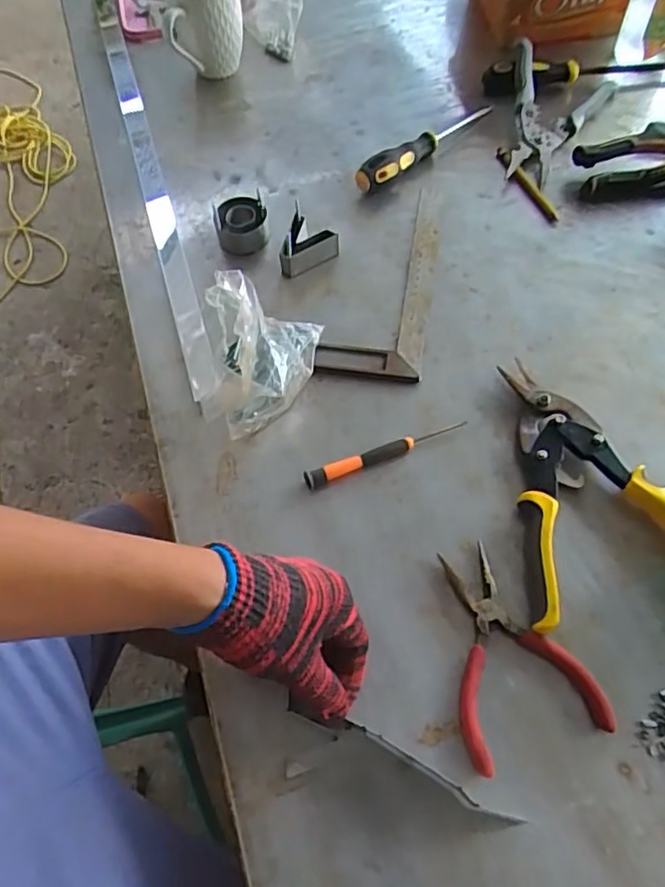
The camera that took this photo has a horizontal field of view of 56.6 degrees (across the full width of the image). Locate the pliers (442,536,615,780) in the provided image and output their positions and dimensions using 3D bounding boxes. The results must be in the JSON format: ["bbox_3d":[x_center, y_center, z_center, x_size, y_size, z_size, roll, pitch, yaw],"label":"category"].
[{"bbox_3d":[0.124,0.146,0.446,0.101,0.011,0.143,-17,63,-6],"label":"pliers"}]

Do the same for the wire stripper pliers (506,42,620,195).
[{"bbox_3d":[0.244,-0.378,0.697,0.121,0.043,0.199,20,65,13],"label":"wire stripper pliers"}]

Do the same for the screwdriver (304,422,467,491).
[{"bbox_3d":[0.045,0.008,0.519,0.141,0.011,0.015,-18,63,-7],"label":"screwdriver"}]

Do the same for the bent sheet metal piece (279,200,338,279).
[{"bbox_3d":[-0.021,-0.199,0.620,0.051,0.036,0.064,10,63,8],"label":"bent sheet metal piece"}]

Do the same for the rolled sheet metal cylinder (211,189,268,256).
[{"bbox_3d":[-0.093,-0.226,0.638,0.054,0.035,0.054,-13,63,-4],"label":"rolled sheet metal cylinder"}]

